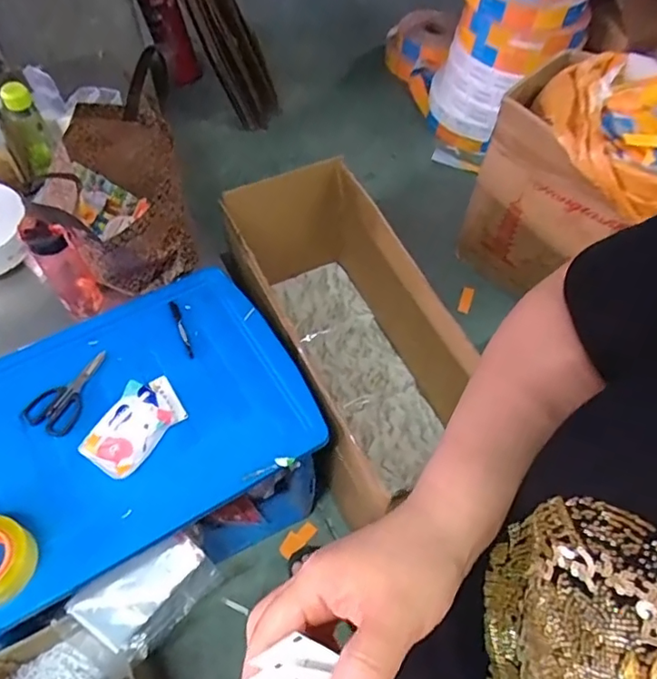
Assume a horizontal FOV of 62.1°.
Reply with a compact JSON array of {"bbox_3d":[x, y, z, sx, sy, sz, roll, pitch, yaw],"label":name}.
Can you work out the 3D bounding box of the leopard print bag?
[{"bbox_3d":[-0.376,-0.284,1.001,0.267,0.289,0.333,-30,65,-19],"label":"leopard print bag"}]

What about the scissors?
[{"bbox_3d":[-0.442,0.085,0.940,0.084,0.009,0.161,23,60,10],"label":"scissors"}]

